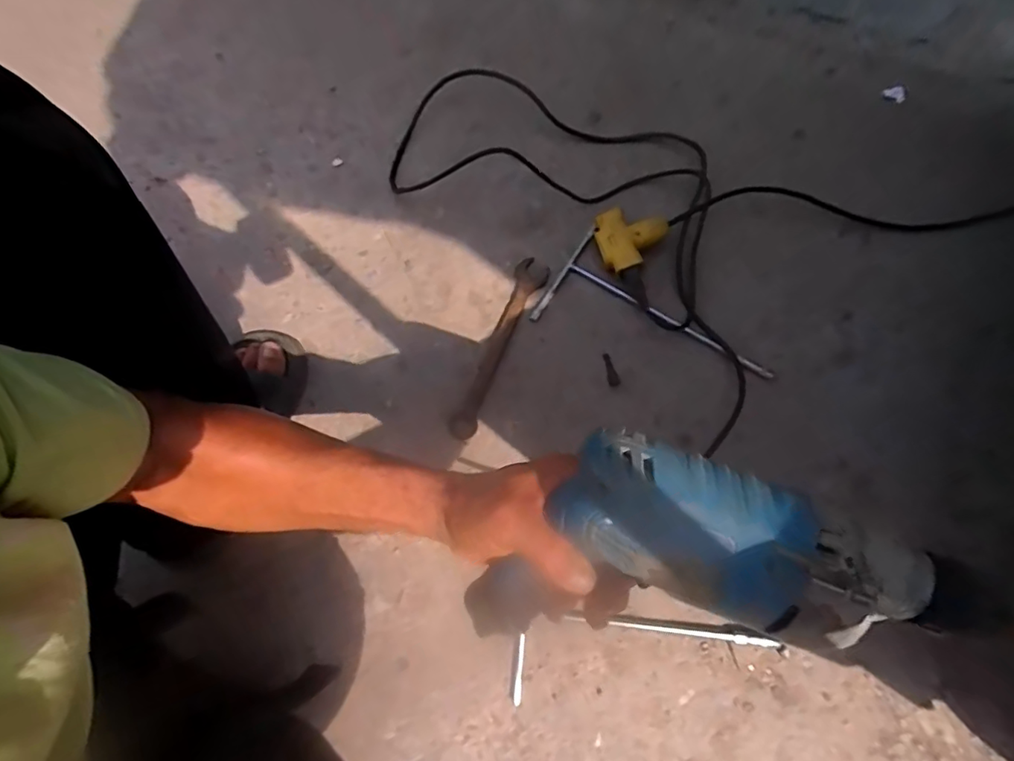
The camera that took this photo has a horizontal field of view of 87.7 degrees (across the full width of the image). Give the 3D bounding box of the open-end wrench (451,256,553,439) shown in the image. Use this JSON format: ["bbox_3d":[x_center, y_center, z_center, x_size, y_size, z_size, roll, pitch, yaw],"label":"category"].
[{"bbox_3d":[-0.012,-0.043,0.667,0.039,0.010,0.245,24,79,5],"label":"open-end wrench"}]

